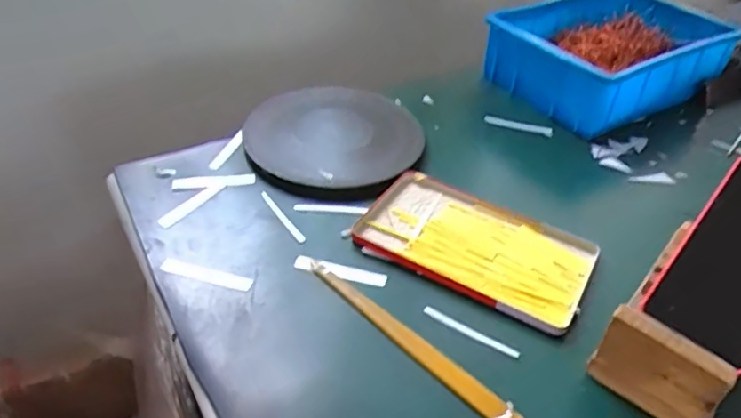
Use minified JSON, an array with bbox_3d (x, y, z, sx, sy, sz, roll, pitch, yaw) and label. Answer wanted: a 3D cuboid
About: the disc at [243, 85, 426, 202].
[{"bbox_3d":[-0.046,-0.080,0.641,0.191,0.033,0.191,2,40,-2],"label":"disc"}]

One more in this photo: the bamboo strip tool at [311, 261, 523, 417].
[{"bbox_3d":[0.029,0.098,0.447,0.208,0.004,0.020,33,48,30],"label":"bamboo strip tool"}]

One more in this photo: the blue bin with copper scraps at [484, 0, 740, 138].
[{"bbox_3d":[0.310,-0.198,0.764,0.287,0.095,0.190,-20,45,-26],"label":"blue bin with copper scraps"}]

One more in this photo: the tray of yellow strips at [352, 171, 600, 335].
[{"bbox_3d":[0.095,0.031,0.532,0.201,0.014,0.119,23,43,22],"label":"tray of yellow strips"}]

